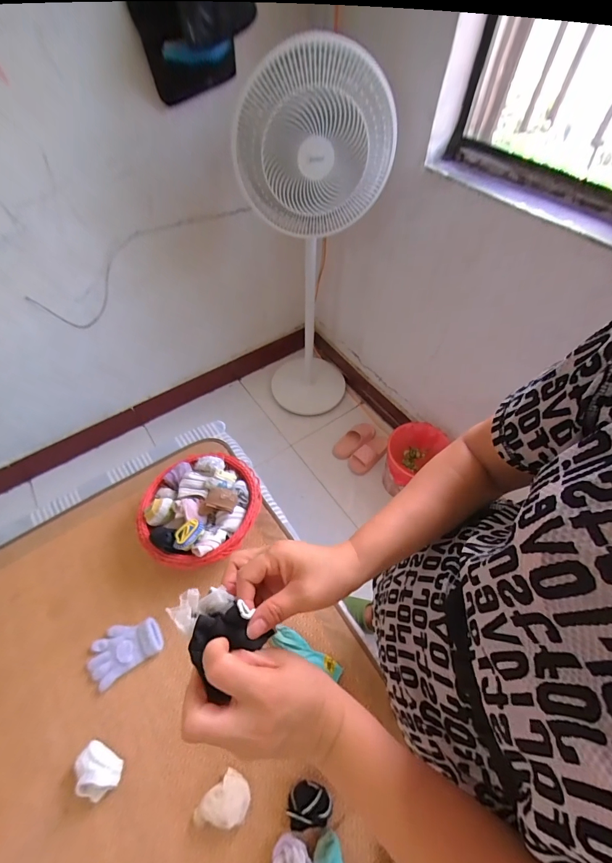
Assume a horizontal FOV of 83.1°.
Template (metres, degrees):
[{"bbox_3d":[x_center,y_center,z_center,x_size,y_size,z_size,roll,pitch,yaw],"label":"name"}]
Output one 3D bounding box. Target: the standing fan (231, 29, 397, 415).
[{"bbox_3d":[0.022,-0.528,1.265,0.402,1.181,0.435,16,59,12],"label":"standing fan"}]

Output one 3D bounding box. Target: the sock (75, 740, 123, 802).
[{"bbox_3d":[-0.378,0.616,0.624,0.087,0.050,0.065,23,61,15],"label":"sock"}]

